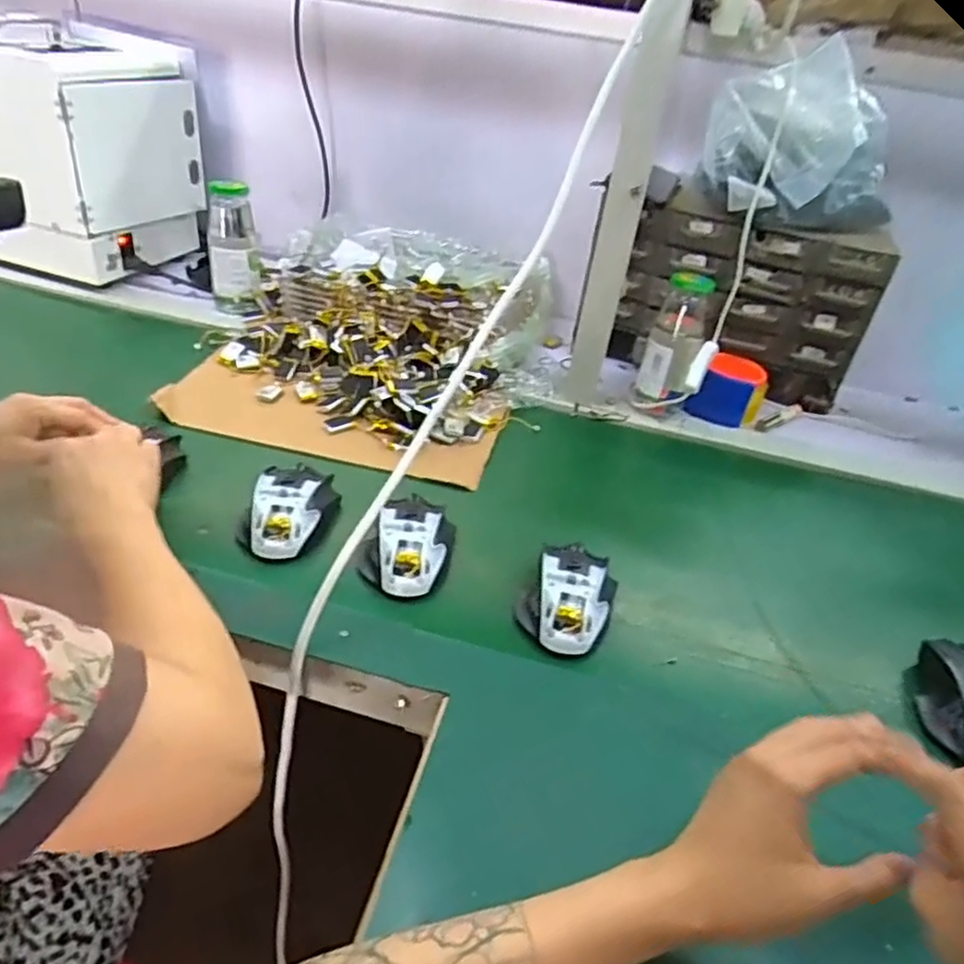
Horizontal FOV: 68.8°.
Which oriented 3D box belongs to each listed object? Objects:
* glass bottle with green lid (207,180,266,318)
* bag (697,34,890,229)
[{"bbox_3d":[-0.334,-0.317,0.950,0.067,0.146,0.073,-8,38,-20],"label":"glass bottle with green lid"},{"bbox_3d":[0.407,-0.420,0.873,0.234,0.172,0.174,19,38,16],"label":"bag"}]

